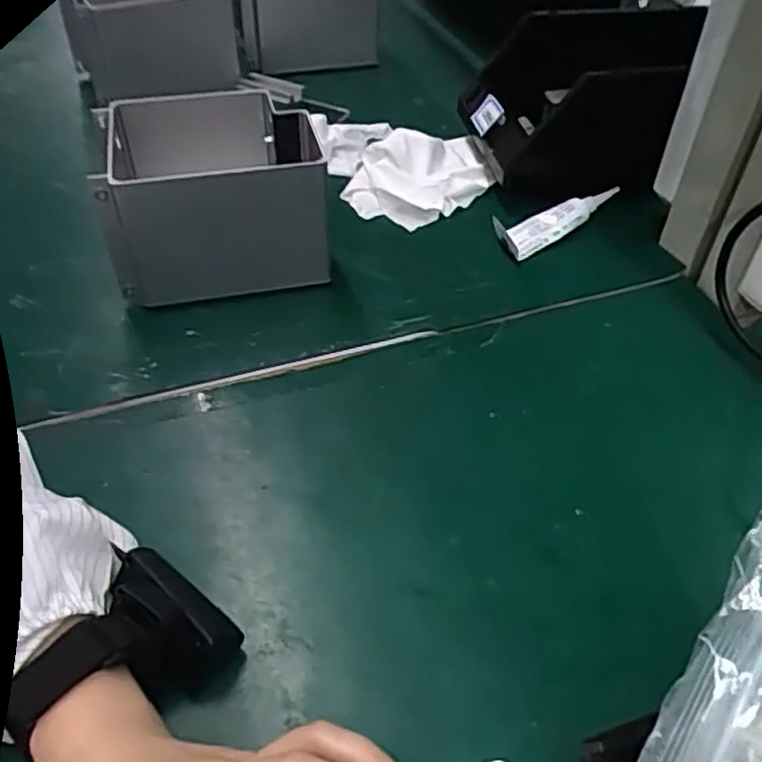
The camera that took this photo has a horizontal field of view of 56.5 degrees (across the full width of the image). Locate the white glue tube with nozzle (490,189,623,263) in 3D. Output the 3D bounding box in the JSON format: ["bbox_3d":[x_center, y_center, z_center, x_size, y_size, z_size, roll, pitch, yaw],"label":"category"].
[{"bbox_3d":[0.156,-0.141,0.621,0.125,0.023,0.032,-24,52,-23],"label":"white glue tube with nozzle"}]

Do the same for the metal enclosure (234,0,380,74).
[{"bbox_3d":[-0.090,-0.440,0.832,0.162,0.100,0.139,-7,47,-9],"label":"metal enclosure"}]

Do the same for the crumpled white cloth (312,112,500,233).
[{"bbox_3d":[0.030,-0.216,0.681,0.148,0.033,0.172,-10,48,-12],"label":"crumpled white cloth"}]

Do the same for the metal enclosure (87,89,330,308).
[{"bbox_3d":[-0.131,-0.144,0.554,0.152,0.107,0.127,-9,48,-11],"label":"metal enclosure"}]

